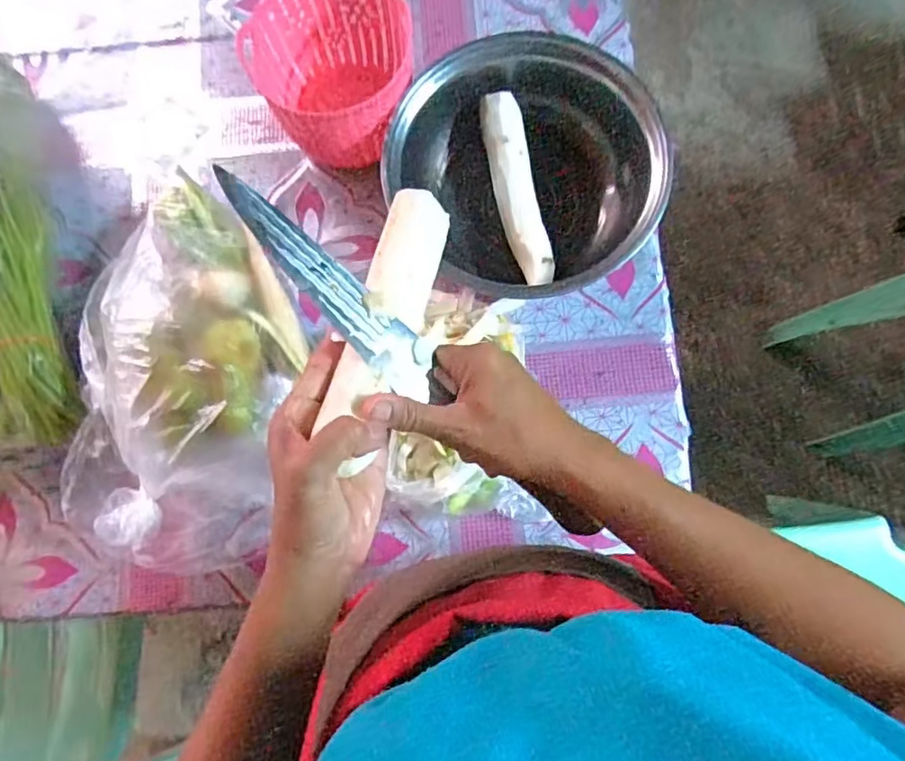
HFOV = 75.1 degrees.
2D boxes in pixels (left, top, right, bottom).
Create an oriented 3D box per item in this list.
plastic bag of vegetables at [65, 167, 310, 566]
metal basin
[{"bbox_3d":[-0.275,-0.005,0.589,0.176,0.117,0.343,-2,80,-1],"label":"plastic bag of vegetables"},{"bbox_3d":[0.079,-0.205,0.623,0.256,0.098,0.229,-23,81,-5],"label":"metal basin"}]

